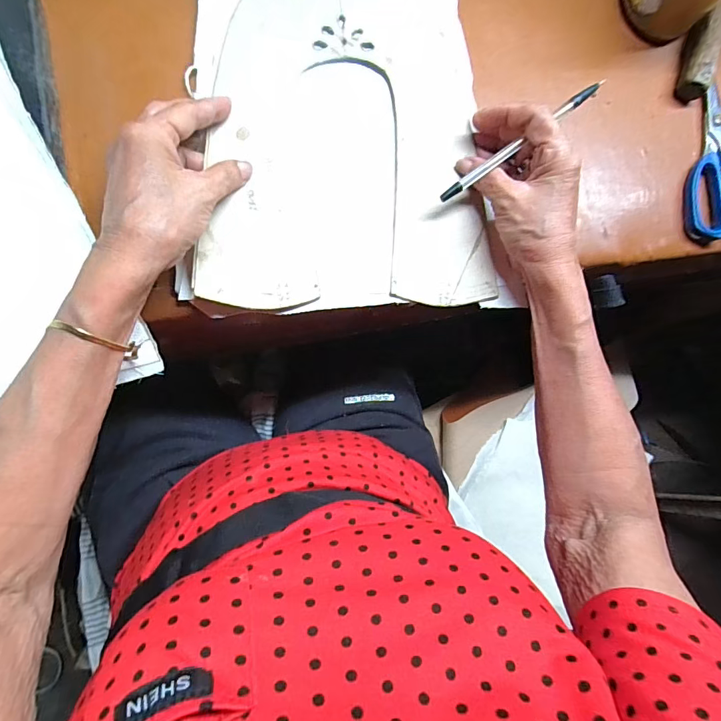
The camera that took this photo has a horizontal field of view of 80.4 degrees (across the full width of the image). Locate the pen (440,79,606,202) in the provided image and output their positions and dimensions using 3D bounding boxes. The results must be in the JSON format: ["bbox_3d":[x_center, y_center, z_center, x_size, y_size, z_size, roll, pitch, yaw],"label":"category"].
[{"bbox_3d":[0.119,-0.162,0.317,0.140,0.007,0.009,-35,95,4],"label":"pen"}]

